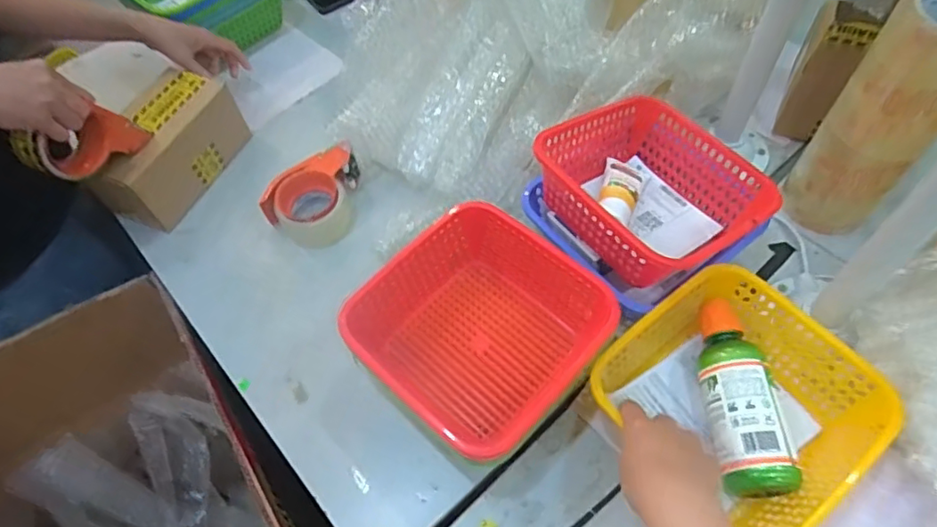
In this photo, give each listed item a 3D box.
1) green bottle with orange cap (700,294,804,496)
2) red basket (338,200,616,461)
[{"bbox_3d":[0.268,0.129,0.583,0.063,0.056,0.191,-4,58,2],"label":"green bottle with orange cap"},{"bbox_3d":[0.015,0.077,0.633,0.224,0.109,0.220,37,68,23],"label":"red basket"}]

